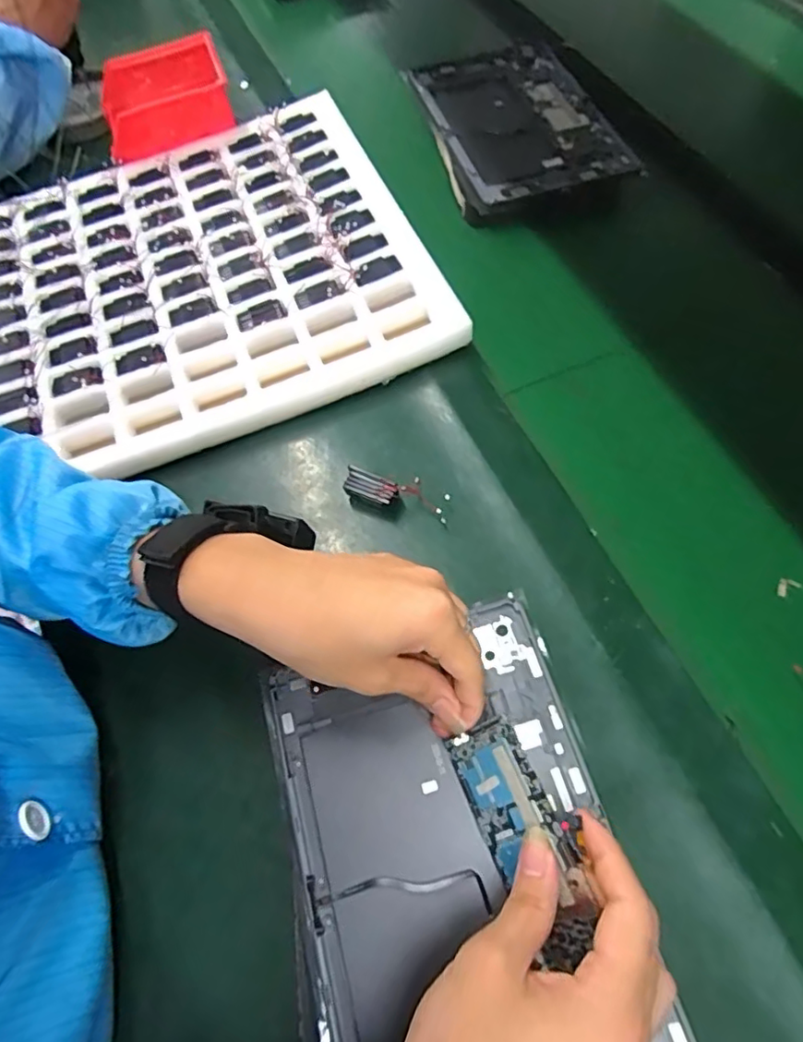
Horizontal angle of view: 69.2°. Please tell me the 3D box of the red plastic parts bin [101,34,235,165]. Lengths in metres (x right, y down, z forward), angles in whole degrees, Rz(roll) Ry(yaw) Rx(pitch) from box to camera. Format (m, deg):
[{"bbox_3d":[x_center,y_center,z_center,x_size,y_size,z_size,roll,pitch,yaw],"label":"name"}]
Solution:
[{"bbox_3d":[-0.244,-0.434,0.595,0.126,0.038,0.125,-19,65,-3],"label":"red plastic parts bin"}]

